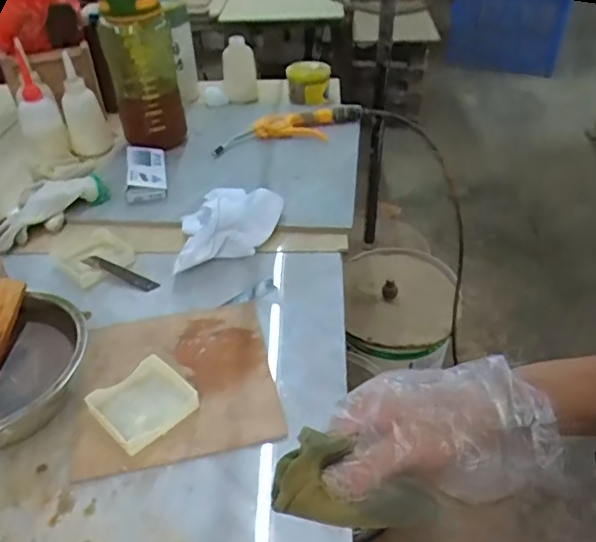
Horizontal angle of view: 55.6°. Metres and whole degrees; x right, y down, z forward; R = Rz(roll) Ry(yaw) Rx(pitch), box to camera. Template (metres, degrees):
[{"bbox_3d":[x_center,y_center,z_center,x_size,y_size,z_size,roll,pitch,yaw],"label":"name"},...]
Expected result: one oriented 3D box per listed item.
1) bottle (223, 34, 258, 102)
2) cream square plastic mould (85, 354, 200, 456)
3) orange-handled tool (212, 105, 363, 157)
[{"bbox_3d":[-0.107,-0.369,1.034,0.061,0.105,0.051,-6,39,-4],"label":"bottle"},{"bbox_3d":[-0.135,0.117,0.502,0.072,0.020,0.077,27,47,32],"label":"cream square plastic mould"},{"bbox_3d":[-0.014,-0.237,0.925,0.262,0.024,0.097,-16,40,-15],"label":"orange-handled tool"}]

